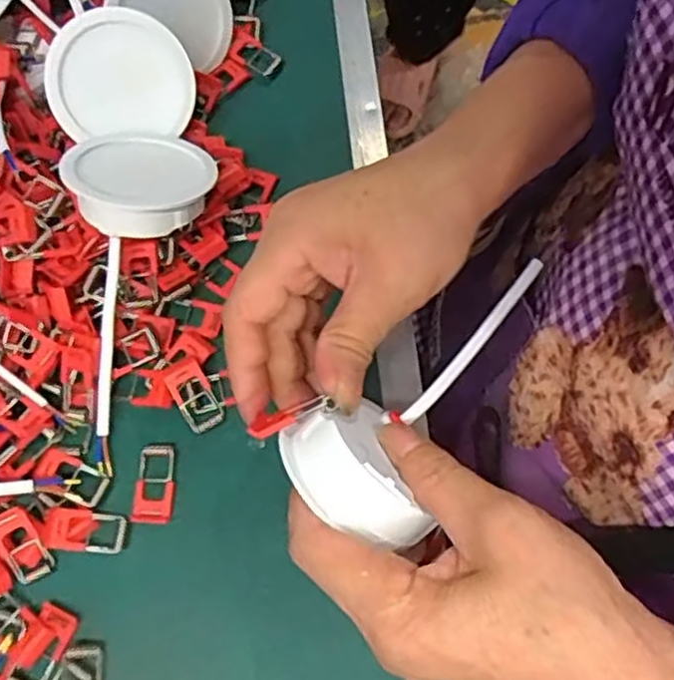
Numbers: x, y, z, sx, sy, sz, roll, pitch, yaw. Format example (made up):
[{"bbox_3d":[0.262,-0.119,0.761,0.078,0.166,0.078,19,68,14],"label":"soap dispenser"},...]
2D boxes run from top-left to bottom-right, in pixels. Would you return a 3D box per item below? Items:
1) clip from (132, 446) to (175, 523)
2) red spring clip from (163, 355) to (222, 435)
[{"bbox_3d":[-0.086,0.068,0.338,0.019,0.004,0.037,1,70,4],"label":"clip"},{"bbox_3d":[-0.070,0.025,0.347,0.018,0.009,0.037,-28,71,-6],"label":"red spring clip"}]

